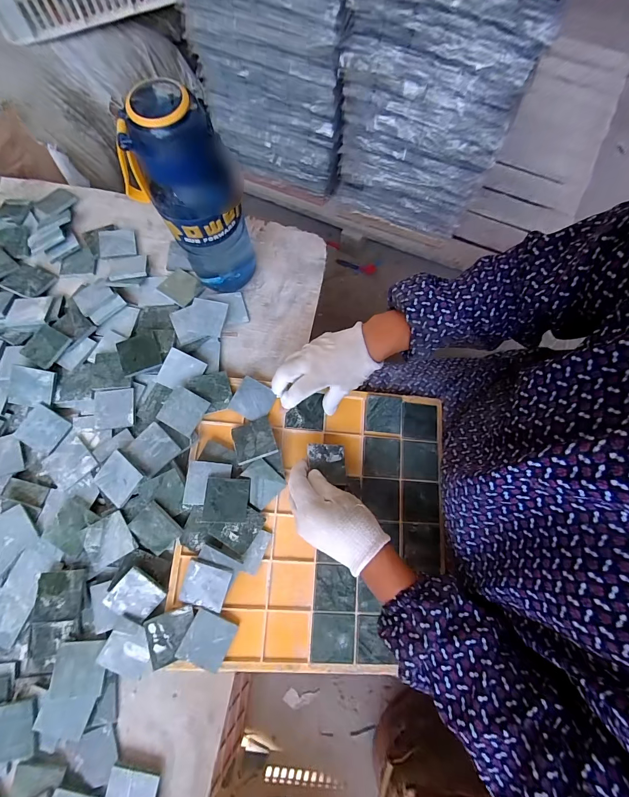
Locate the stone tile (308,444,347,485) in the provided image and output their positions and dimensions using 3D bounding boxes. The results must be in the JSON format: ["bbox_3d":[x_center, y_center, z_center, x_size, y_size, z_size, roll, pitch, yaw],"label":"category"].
[{"bbox_3d":[0.015,0.078,0.410,0.050,0.004,0.046,8,73,-20],"label":"stone tile"}]

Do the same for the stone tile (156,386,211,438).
[{"bbox_3d":[-0.161,0.015,0.415,0.049,0.005,0.049,29,82,6],"label":"stone tile"}]

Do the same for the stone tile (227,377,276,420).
[{"bbox_3d":[-0.078,0.002,0.433,0.047,0.004,0.048,28,78,-7],"label":"stone tile"}]

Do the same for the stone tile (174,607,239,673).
[{"bbox_3d":[-0.115,0.261,0.365,0.048,0.005,0.049,28,69,-7],"label":"stone tile"}]

